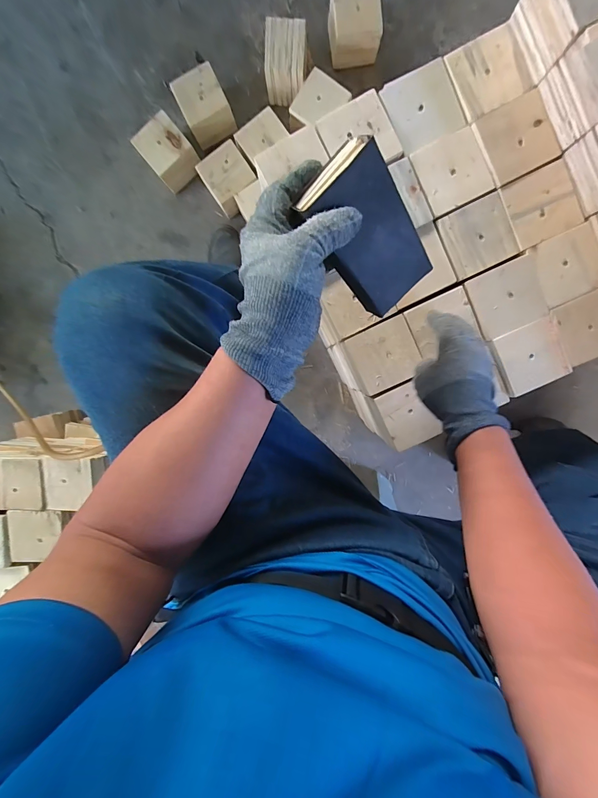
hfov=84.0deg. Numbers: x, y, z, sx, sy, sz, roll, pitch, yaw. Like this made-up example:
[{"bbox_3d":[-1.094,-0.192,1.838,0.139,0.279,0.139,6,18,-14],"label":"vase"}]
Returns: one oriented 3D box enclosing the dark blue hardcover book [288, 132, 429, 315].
[{"bbox_3d":[0.064,-0.147,0.310,0.079,0.028,0.142,-46,131,8],"label":"dark blue hardcover book"}]

